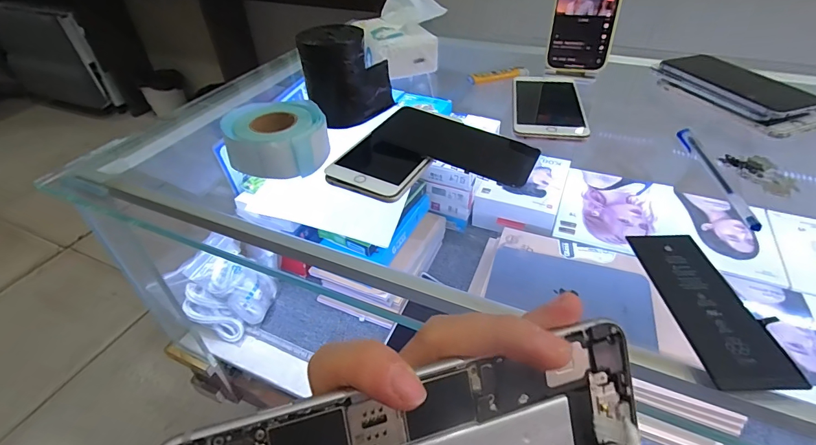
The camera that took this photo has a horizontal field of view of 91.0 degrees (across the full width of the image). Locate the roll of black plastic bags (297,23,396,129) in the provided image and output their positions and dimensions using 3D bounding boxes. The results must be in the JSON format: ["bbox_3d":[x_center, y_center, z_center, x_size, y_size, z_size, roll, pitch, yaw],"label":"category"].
[{"bbox_3d":[-0.063,-0.158,0.432,0.093,0.090,0.055,-7,42,-6],"label":"roll of black plastic bags"}]

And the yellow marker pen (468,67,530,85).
[{"bbox_3d":[0.120,-0.194,0.531,0.085,0.012,0.013,-13,42,-12],"label":"yellow marker pen"}]

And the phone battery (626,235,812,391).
[{"bbox_3d":[0.188,0.049,0.255,0.050,0.004,0.116,-2,41,1],"label":"phone battery"}]

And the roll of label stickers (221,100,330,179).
[{"bbox_3d":[-0.125,-0.081,0.387,0.091,0.040,0.095,-1,41,1],"label":"roll of label stickers"}]

